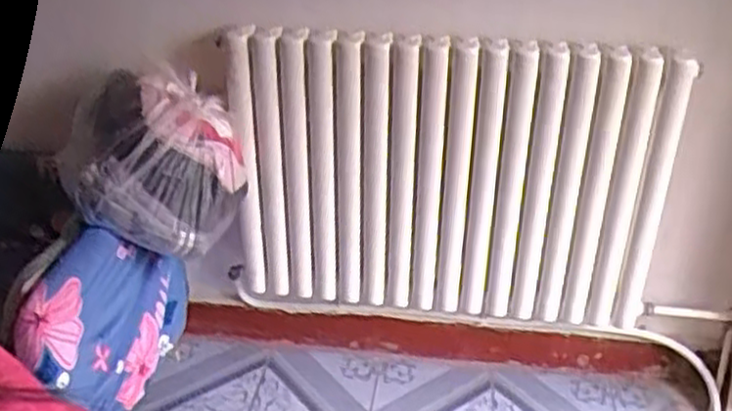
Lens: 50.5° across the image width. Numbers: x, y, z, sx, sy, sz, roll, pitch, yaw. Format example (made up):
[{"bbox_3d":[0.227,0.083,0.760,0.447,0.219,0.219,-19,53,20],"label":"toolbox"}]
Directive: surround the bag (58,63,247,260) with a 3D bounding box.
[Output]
[{"bbox_3d":[-0.475,-0.083,1.722,0.384,0.341,0.247,1,32,1],"label":"bag"}]

